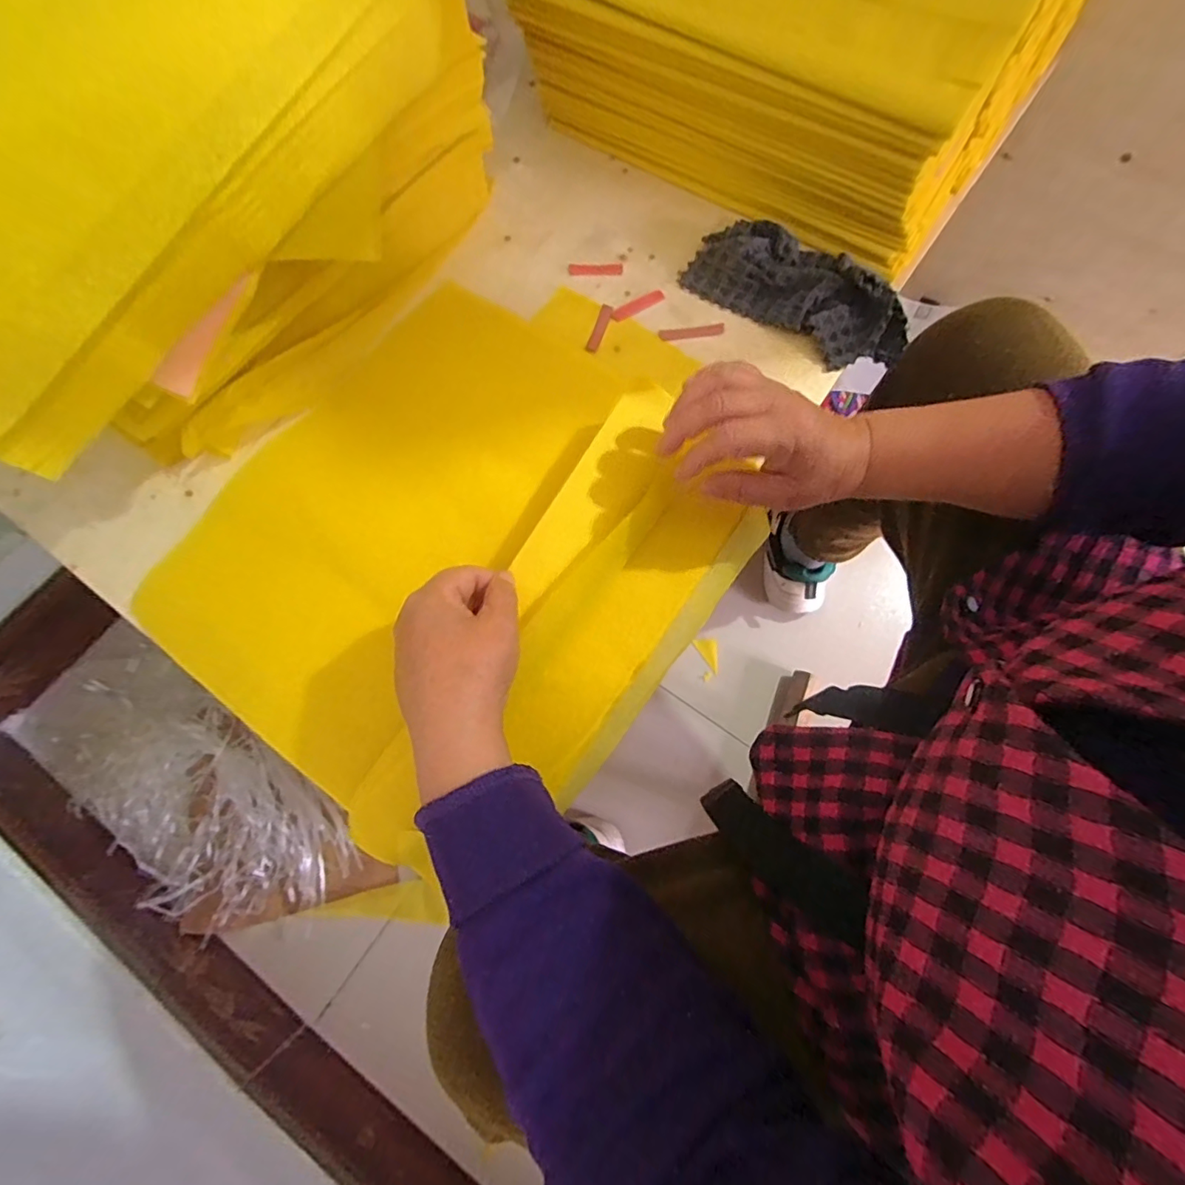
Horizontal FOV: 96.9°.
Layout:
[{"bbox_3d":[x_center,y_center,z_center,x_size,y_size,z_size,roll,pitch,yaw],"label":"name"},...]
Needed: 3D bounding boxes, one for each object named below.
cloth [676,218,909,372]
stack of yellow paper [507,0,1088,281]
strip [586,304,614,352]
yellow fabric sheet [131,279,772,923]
[{"bbox_3d":[0.174,-0.254,0.433,0.188,0.036,0.089,36,75,10],"label":"cloth"},{"bbox_3d":[0.213,-0.542,0.465,0.381,0.154,0.433,33,75,9],"label":"stack of yellow paper"},{"bbox_3d":[0.007,-0.224,0.440,0.010,0.004,0.050,16,73,4],"label":"strip"},{"bbox_3d":[-0.079,-0.058,0.379,0.336,0.050,0.400,36,75,10],"label":"yellow fabric sheet"}]

